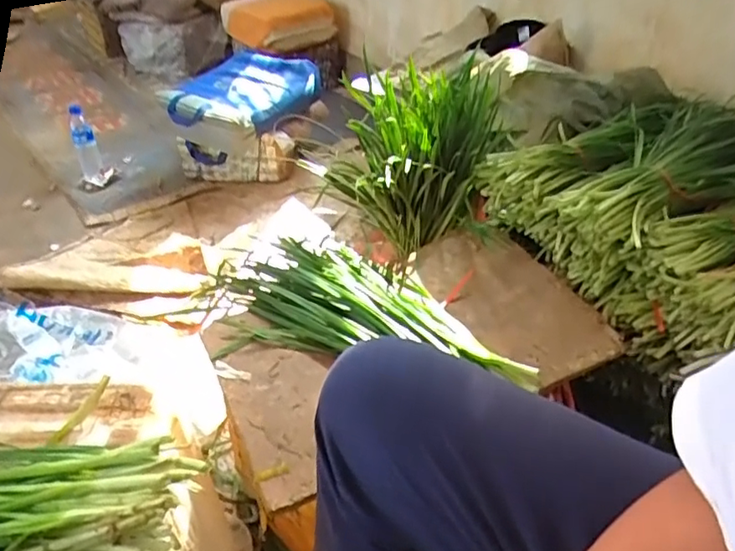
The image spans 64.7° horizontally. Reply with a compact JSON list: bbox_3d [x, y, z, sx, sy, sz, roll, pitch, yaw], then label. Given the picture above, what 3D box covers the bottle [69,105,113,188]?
[{"bbox_3d":[-0.823,-0.378,1.704,0.070,0.231,0.067,-20,6,-23],"label":"bottle"}]

